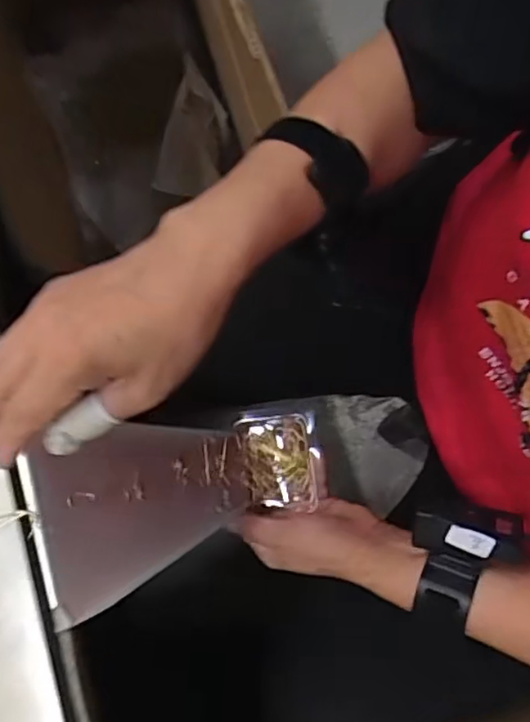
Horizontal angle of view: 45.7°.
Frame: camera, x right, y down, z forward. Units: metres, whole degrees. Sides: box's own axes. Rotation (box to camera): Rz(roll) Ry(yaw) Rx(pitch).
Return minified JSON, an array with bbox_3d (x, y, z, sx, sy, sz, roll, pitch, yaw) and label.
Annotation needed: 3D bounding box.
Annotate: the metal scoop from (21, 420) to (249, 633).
[{"bbox_3d":[-0.077,0.095,0.426,0.168,0.030,0.100,-12,88,-44],"label":"metal scoop"}]

